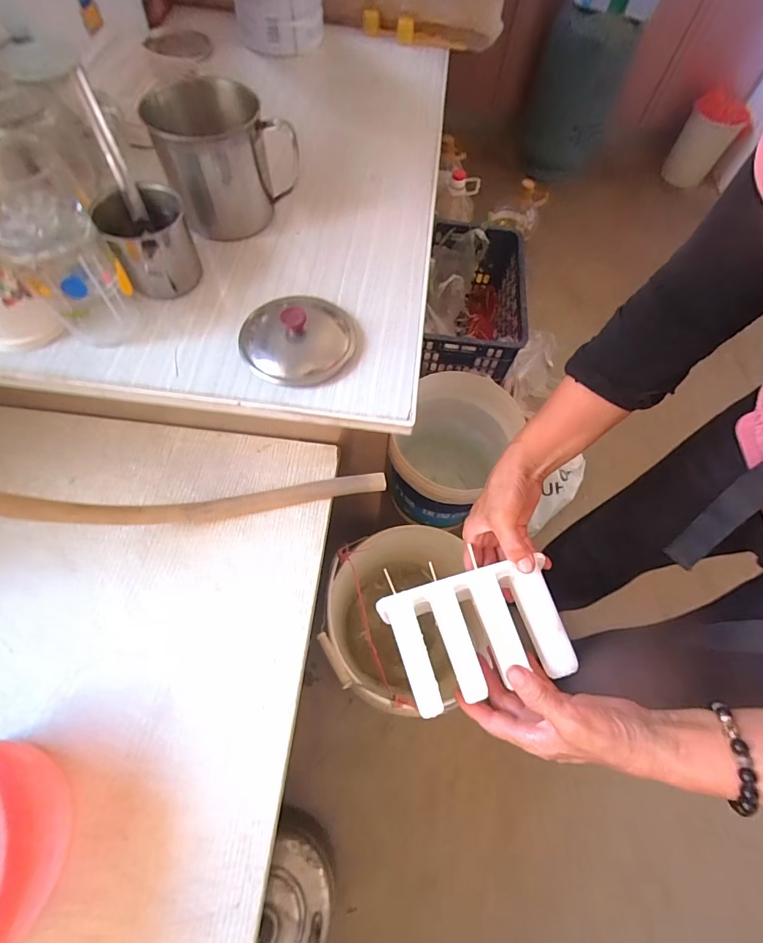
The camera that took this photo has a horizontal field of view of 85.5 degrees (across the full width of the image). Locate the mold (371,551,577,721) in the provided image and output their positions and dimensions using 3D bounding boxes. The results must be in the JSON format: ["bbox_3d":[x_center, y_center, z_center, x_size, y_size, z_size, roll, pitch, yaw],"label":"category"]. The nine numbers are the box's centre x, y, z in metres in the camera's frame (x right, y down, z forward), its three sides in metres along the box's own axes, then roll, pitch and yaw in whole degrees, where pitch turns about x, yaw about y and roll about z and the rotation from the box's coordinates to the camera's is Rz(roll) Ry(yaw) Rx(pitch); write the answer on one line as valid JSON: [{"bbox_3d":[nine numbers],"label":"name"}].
[{"bbox_3d":[0.086,0.145,0.376,0.149,0.035,0.103,-14,67,-8],"label":"mold"}]

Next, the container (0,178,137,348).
[{"bbox_3d":[-0.245,-0.159,0.333,0.065,0.106,0.063,-35,71,-16],"label":"container"}]

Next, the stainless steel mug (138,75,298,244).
[{"bbox_3d":[-0.157,-0.311,0.416,0.120,0.097,0.097,-28,69,-14],"label":"stainless steel mug"}]

